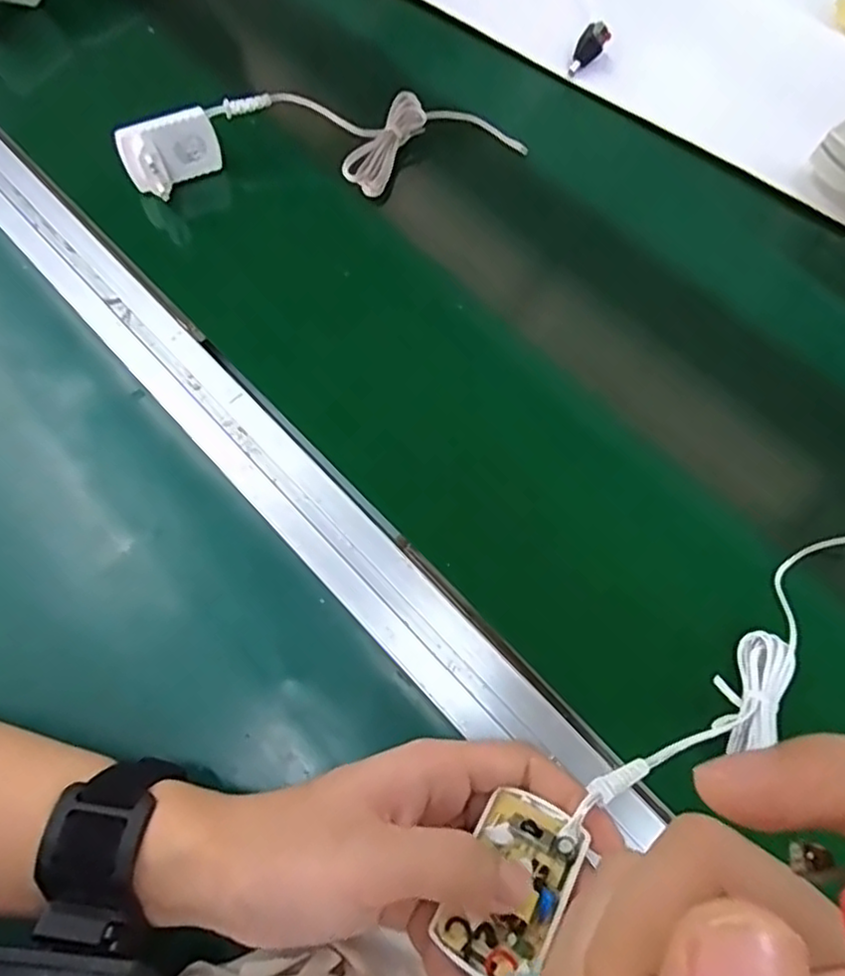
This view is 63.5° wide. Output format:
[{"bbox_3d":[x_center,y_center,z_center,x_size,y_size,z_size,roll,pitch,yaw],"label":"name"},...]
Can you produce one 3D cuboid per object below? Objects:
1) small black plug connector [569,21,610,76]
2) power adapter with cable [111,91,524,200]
[{"bbox_3d":[0.120,-0.322,0.501,0.019,0.010,0.038,41,104,14],"label":"small black plug connector"},{"bbox_3d":[-0.064,-0.230,0.455,0.259,0.043,0.065,-13,68,-6],"label":"power adapter with cable"}]

